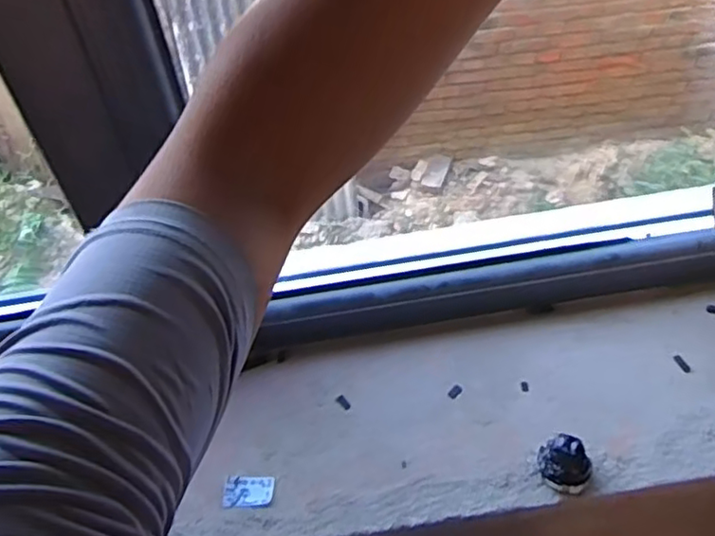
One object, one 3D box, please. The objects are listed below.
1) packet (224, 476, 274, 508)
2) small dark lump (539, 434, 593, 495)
[{"bbox_3d":[-0.109,0.225,0.647,0.048,0.004,0.032,-2,48,4],"label":"packet"},{"bbox_3d":[0.198,0.187,0.615,0.048,0.035,0.040,23,54,24],"label":"small dark lump"}]

